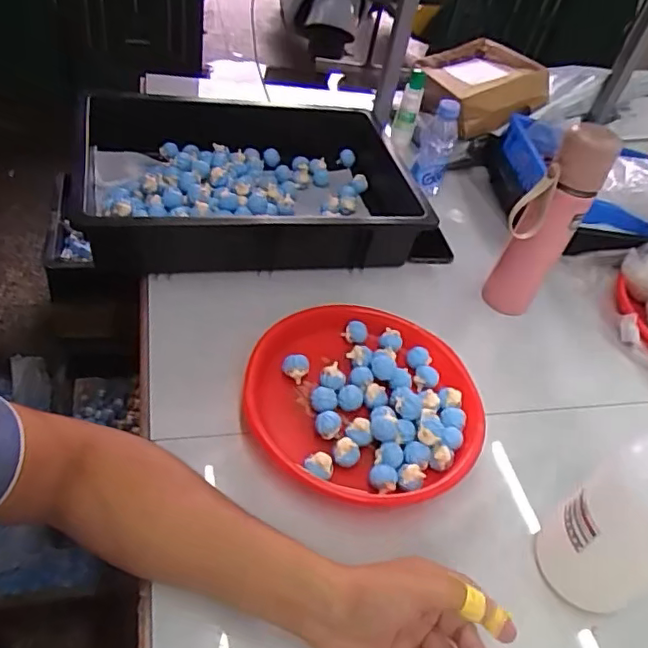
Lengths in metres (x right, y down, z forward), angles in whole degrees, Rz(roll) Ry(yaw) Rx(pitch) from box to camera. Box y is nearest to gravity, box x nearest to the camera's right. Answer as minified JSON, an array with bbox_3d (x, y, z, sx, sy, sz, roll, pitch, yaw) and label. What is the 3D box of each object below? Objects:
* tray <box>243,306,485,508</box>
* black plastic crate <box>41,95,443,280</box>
[{"bbox_3d":[0.049,0.078,0.616,0.235,0.045,0.248,6,45,-6],"label":"tray"},{"bbox_3d":[-0.086,-0.199,0.822,0.480,0.116,0.325,-1,47,-15],"label":"black plastic crate"}]

